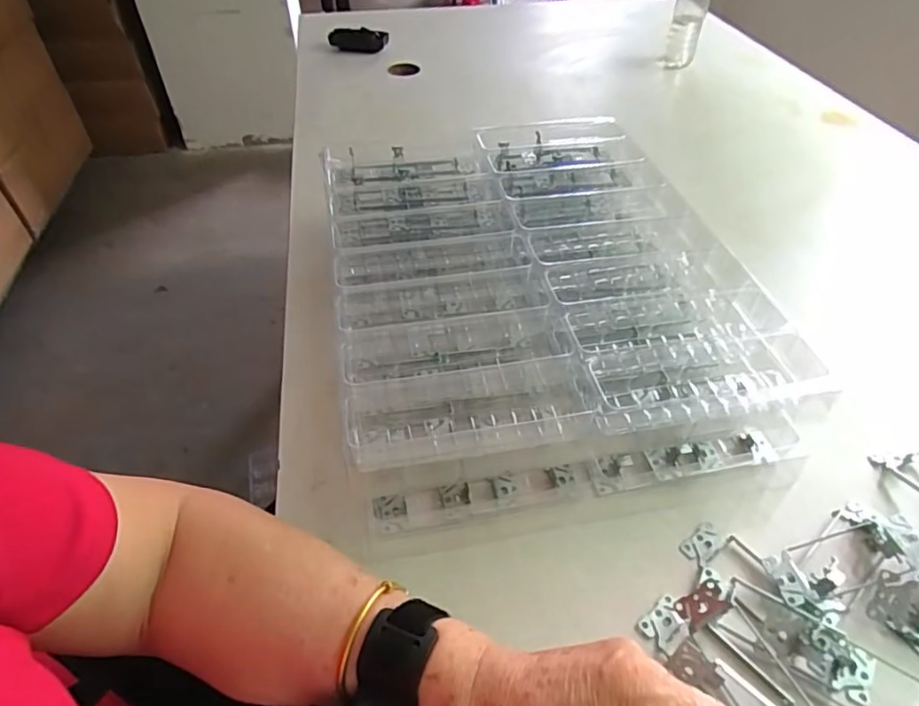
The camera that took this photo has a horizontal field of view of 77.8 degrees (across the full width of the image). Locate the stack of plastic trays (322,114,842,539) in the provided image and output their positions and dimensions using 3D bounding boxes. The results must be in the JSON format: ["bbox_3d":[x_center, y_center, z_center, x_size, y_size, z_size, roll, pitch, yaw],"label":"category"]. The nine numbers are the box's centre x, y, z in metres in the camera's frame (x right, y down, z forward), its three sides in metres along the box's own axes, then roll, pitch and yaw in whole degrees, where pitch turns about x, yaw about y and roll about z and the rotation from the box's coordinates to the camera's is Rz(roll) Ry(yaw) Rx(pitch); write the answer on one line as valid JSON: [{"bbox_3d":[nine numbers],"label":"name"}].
[{"bbox_3d":[0.060,-0.065,0.538,0.331,0.105,0.408,-8,46,-7],"label":"stack of plastic trays"}]

